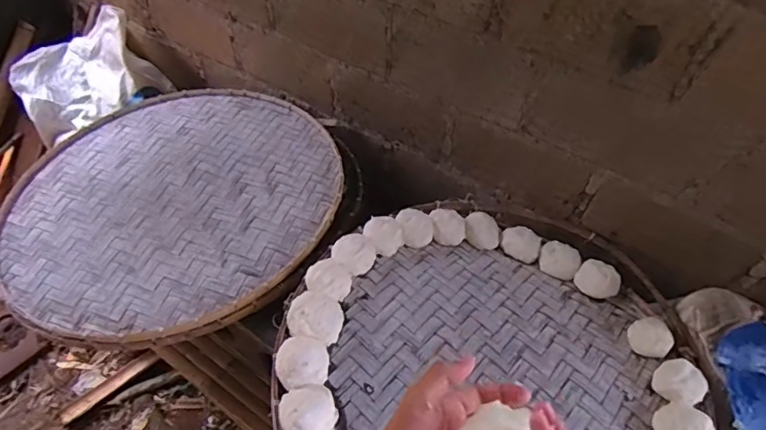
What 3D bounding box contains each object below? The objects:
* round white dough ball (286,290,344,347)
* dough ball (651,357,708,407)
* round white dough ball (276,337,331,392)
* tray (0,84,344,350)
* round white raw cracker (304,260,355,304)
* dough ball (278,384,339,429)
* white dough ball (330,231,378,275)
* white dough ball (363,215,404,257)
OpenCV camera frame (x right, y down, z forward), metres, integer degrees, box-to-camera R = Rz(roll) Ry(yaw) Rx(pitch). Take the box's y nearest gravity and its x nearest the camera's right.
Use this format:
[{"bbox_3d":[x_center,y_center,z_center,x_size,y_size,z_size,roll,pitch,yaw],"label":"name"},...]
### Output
[{"bbox_3d":[-0.118,0.180,0.891,0.094,0.055,0.087,1,53,-1],"label":"round white dough ball"},{"bbox_3d":[0.498,0.282,0.856,0.069,0.041,0.074,1,53,-1],"label":"dough ball"},{"bbox_3d":[-0.133,0.245,0.843,0.082,0.069,0.081,1,53,-1],"label":"round white dough ball"},{"bbox_3d":[-0.468,-0.066,1.136,0.743,0.030,0.703,-1,46,1],"label":"tray"},{"bbox_3d":[-0.101,0.120,0.939,0.082,0.052,0.078,1,53,-1],"label":"round white raw cracker"},{"bbox_3d":[-0.118,0.313,0.803,0.088,0.058,0.081,1,53,-1],"label":"dough ball"},{"bbox_3d":[-0.059,0.073,0.980,0.077,0.051,0.087,33,59,21],"label":"white dough ball"},{"bbox_3d":[0.002,0.038,1.029,0.077,0.034,0.081,1,53,-1],"label":"white dough ball"}]

